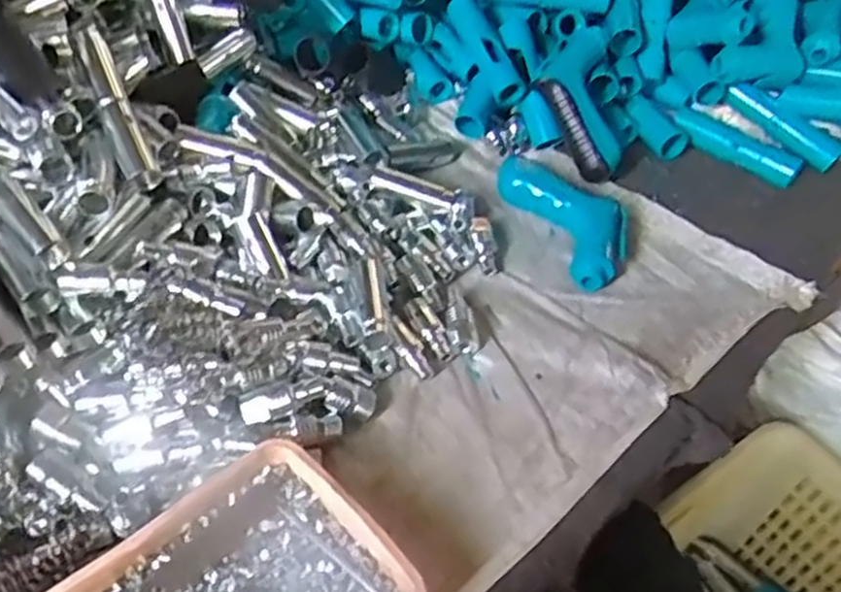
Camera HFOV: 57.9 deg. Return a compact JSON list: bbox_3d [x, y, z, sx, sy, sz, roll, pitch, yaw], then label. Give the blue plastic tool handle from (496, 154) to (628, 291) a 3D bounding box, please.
[{"bbox_3d":[0.128,-0.072,0.637,0.073,0.036,0.148,-19,53,-21],"label":"blue plastic tool handle"}]

